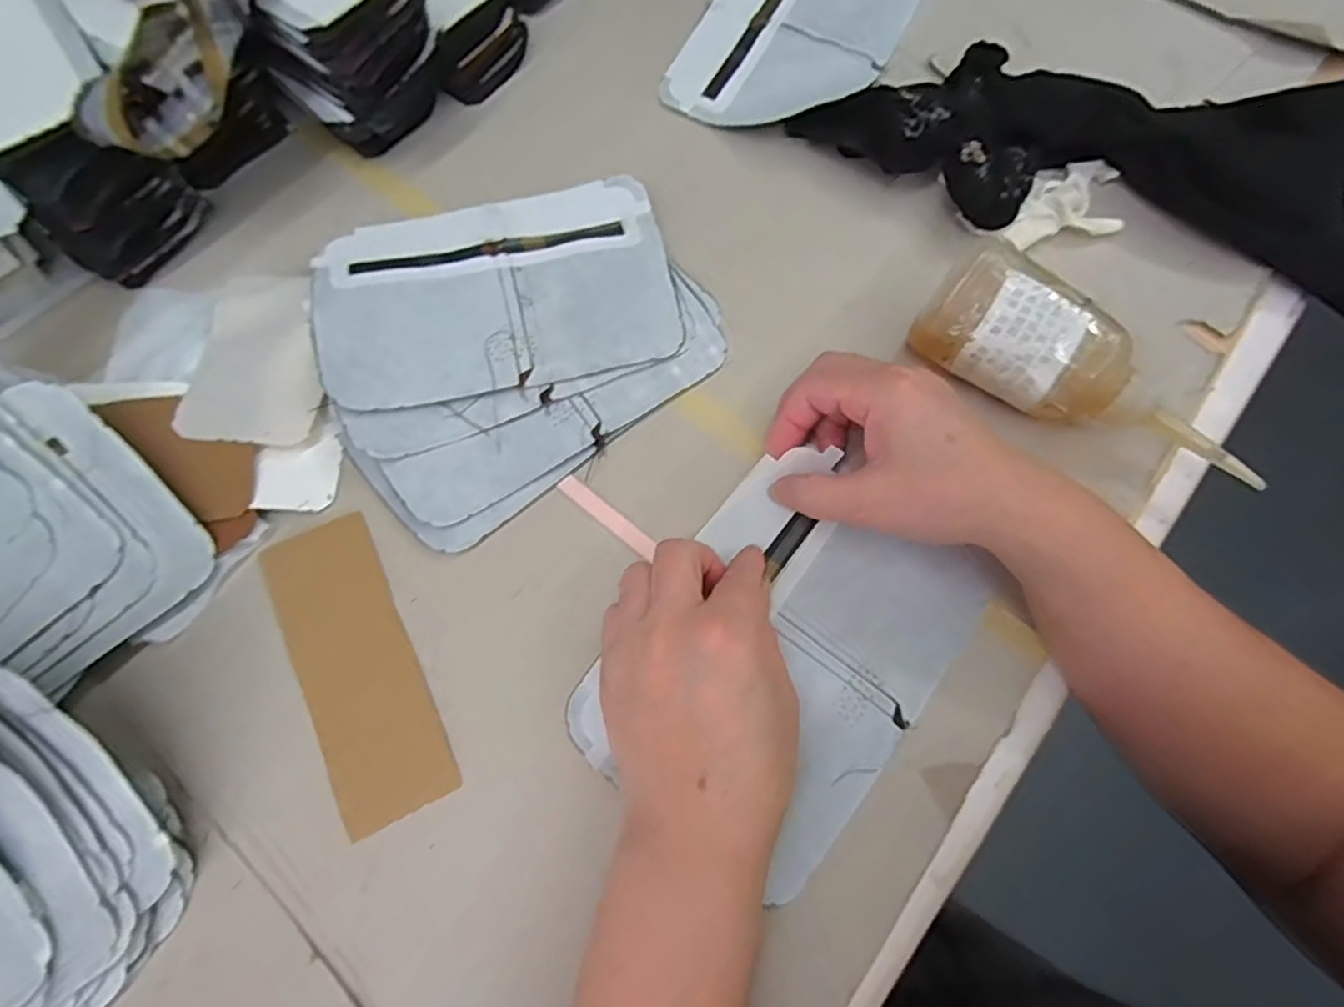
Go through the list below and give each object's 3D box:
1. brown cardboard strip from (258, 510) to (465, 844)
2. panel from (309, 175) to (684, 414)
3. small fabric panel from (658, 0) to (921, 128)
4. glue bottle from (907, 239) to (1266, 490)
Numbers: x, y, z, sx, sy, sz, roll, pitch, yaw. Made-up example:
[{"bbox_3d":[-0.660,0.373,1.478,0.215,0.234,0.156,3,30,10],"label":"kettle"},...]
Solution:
[{"bbox_3d":[-0.150,0.076,0.316,0.053,0.006,0.144,-26,73,-11],"label":"brown cardboard strip"},{"bbox_3d":[-0.098,-0.119,0.376,0.194,0.009,0.121,-13,72,-9],"label":"panel"},{"bbox_3d":[0.083,-0.323,0.458,0.127,0.014,0.187,27,73,9],"label":"small fabric panel"},{"bbox_3d":[0.209,-0.057,0.336,0.177,0.060,0.055,41,73,12],"label":"glue bottle"}]

